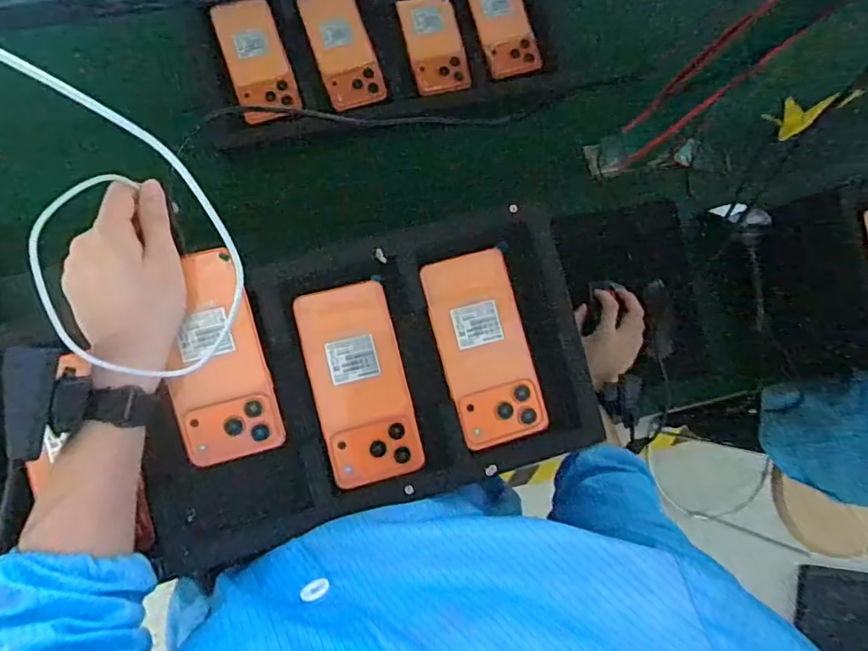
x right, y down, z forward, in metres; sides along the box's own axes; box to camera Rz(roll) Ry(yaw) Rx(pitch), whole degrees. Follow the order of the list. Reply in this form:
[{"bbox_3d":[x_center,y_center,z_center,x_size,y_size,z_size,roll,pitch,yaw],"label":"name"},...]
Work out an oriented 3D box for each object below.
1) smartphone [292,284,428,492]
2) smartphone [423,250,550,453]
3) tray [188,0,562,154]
[{"bbox_3d":[-0.062,0.048,0.464,0.076,0.006,0.160,-14,87,-9],"label":"smartphone"},{"bbox_3d":[0.043,0.019,0.475,0.075,0.008,0.159,-14,87,-9],"label":"smartphone"},{"bbox_3d":[-0.066,-0.362,0.752,0.468,0.040,0.183,-12,87,-9],"label":"tray"}]

